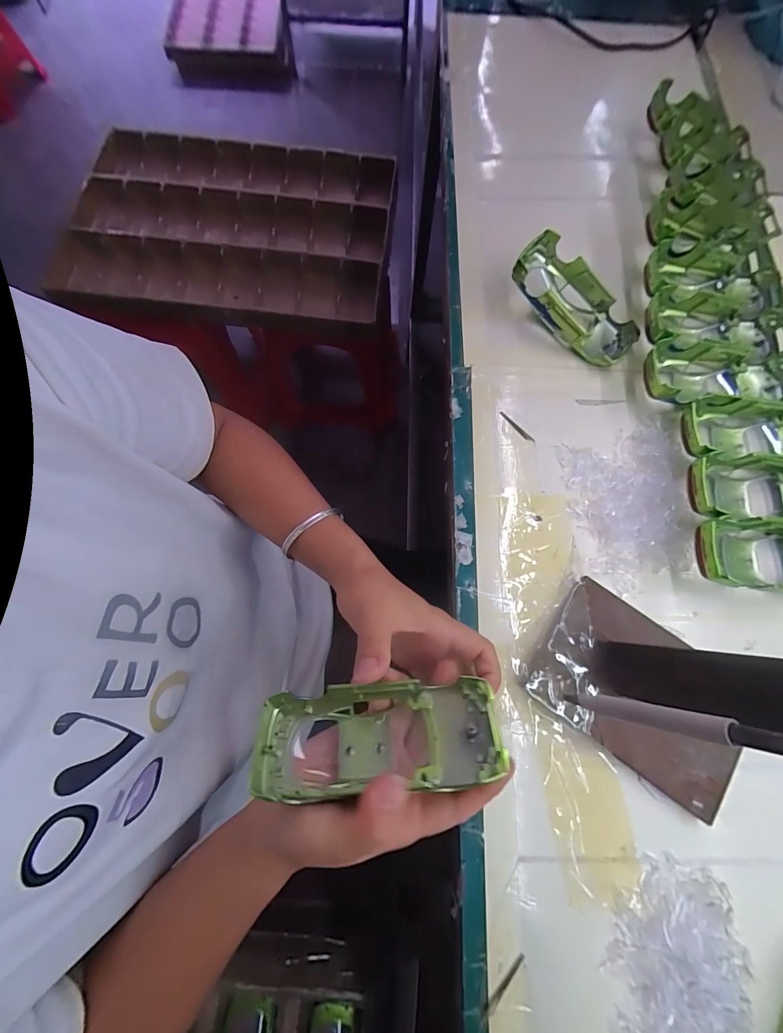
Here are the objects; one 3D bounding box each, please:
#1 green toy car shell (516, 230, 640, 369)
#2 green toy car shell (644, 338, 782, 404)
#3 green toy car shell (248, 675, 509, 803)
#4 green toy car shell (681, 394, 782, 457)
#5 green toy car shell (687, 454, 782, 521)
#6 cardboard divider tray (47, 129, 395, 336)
[{"bbox_3d":[0.172,-0.199,0.355,0.129,0.044,0.063,37,78,8],"label":"green toy car shell"},{"bbox_3d":[0.296,-0.123,0.340,0.140,0.032,0.054,2,75,0],"label":"green toy car shell"},{"bbox_3d":[-0.009,0.127,0.220,0.137,0.036,0.050,-6,51,3],"label":"green toy car shell"},{"bbox_3d":[0.318,-0.070,0.327,0.136,0.033,0.054,4,75,0],"label":"green toy car shell"},{"bbox_3d":[0.308,-0.019,0.311,0.134,0.030,0.056,3,75,0],"label":"green toy car shell"},{"bbox_3d":[-0.338,-0.606,0.794,0.650,0.069,0.434,5,74,0],"label":"cardboard divider tray"}]

